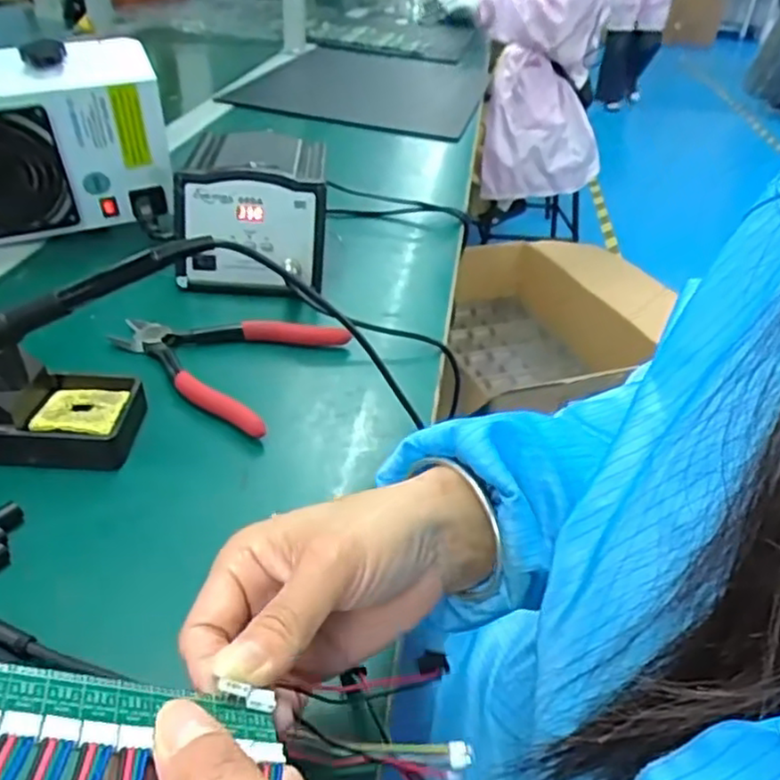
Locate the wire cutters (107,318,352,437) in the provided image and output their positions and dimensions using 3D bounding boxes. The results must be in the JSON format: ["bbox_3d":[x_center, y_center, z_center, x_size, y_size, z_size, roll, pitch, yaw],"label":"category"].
[{"bbox_3d":[-0.132,-0.032,0.540,0.159,0.020,0.147,16,36,16],"label":"wire cutters"}]

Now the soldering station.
[{"bbox_3d":[-0.127,-0.175,0.672,0.126,0.102,0.174,1,35,-5],"label":"soldering station"}]

